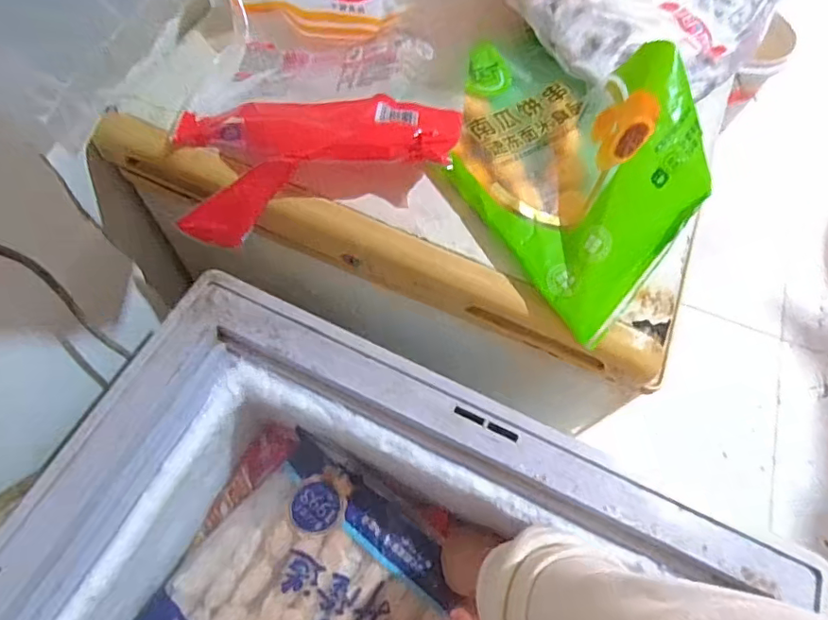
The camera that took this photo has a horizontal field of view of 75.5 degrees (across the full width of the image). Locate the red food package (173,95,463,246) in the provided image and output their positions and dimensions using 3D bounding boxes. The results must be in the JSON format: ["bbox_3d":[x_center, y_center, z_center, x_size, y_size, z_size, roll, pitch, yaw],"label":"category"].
[{"bbox_3d":[-0.086,-0.141,0.467,0.254,0.060,0.104,-12,63,8],"label":"red food package"}]

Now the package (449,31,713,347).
[{"bbox_3d":[0.125,-0.144,0.450,0.167,0.104,0.272,-32,69,-18],"label":"package"}]

